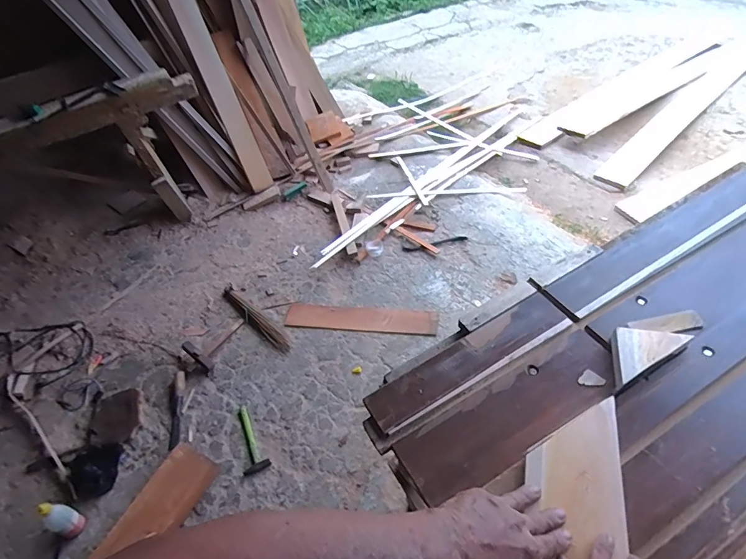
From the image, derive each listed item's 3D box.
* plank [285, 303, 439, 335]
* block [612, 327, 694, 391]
[{"bbox_3d":[-0.050,0.164,1.739,0.622,0.017,0.121,4,51,10],"label":"plank"},{"bbox_3d":[0.374,0.099,0.602,0.127,0.030,0.066,-25,52,-14],"label":"block"}]

